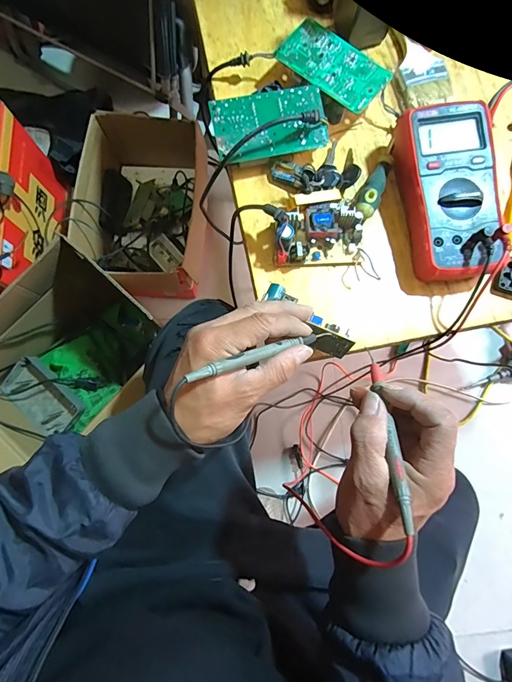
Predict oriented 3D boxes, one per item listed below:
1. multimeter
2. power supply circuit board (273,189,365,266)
[{"bbox_3d":[0.203,-0.155,0.389,0.098,0.046,0.183,-6,79,-2],"label":"multimeter"},{"bbox_3d":[0.067,-0.127,0.393,0.099,0.039,0.081,-3,79,-1],"label":"power supply circuit board"}]

